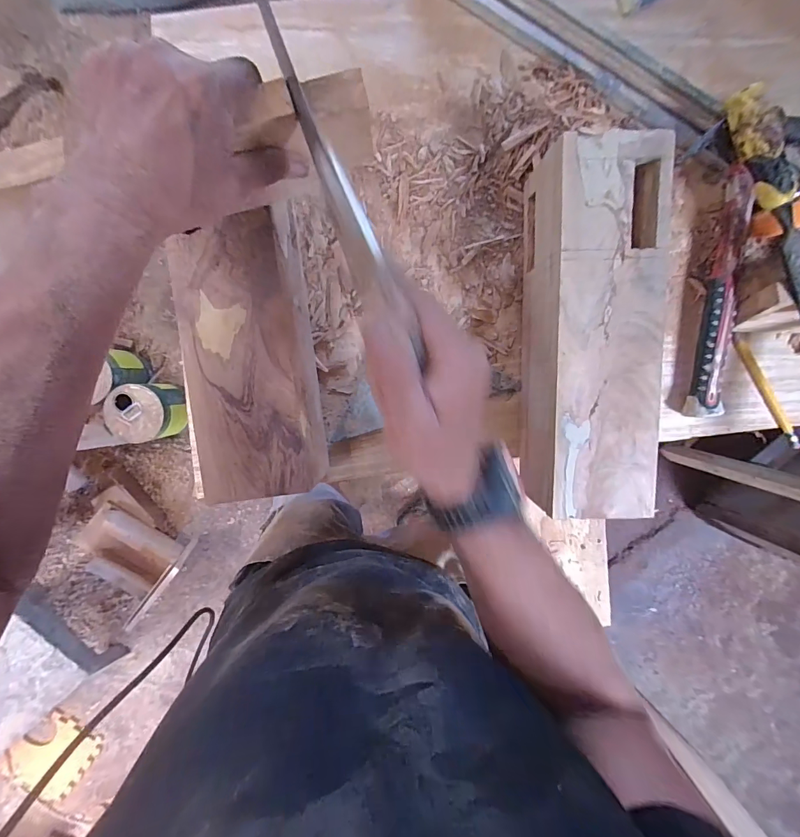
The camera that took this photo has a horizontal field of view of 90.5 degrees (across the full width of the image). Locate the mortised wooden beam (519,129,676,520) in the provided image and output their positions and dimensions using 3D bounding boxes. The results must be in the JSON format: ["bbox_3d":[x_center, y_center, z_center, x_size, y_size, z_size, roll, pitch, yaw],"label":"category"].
[{"bbox_3d":[0.192,-0.082,0.422,0.117,0.105,0.356,-1,95,0],"label":"mortised wooden beam"}]

